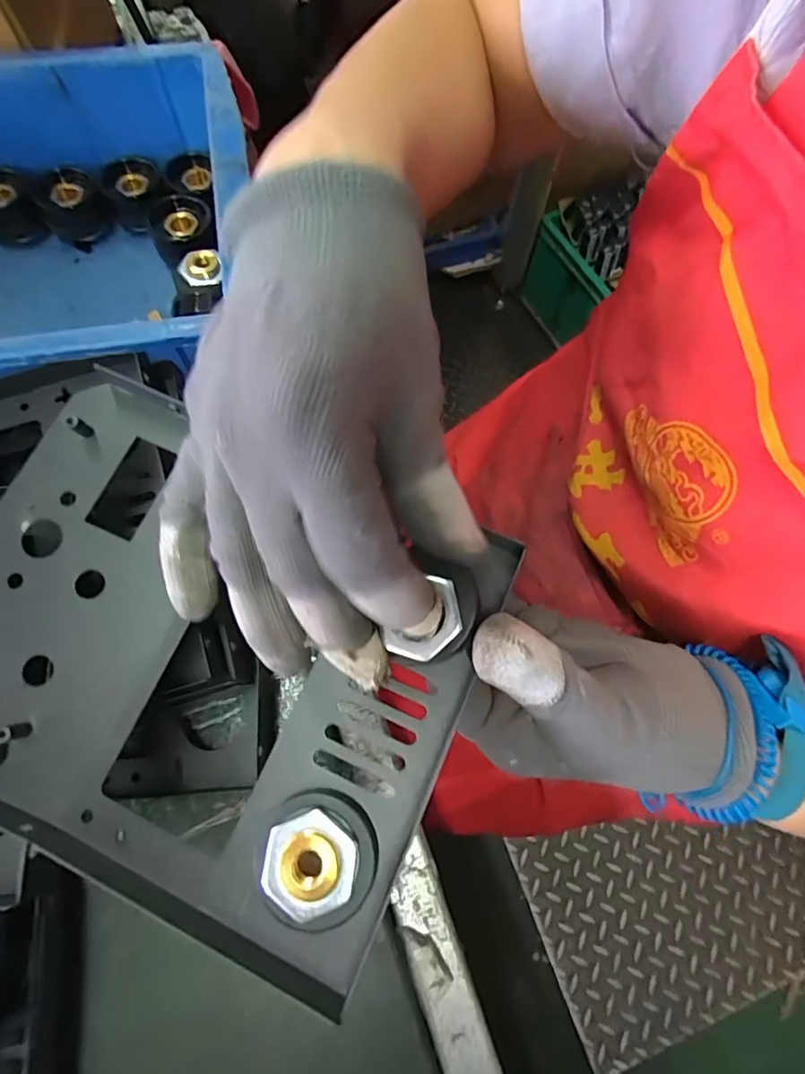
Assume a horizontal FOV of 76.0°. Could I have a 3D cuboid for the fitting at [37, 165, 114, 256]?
[{"bbox_3d":[-0.209,-0.210,0.328,0.036,0.028,0.040,-26,72,-11],"label":"fitting"}]

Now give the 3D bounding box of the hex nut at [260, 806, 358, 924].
[{"bbox_3d":[-0.028,0.098,0.155,0.027,0.004,0.027,-21,71,-10],"label":"hex nut"}]

